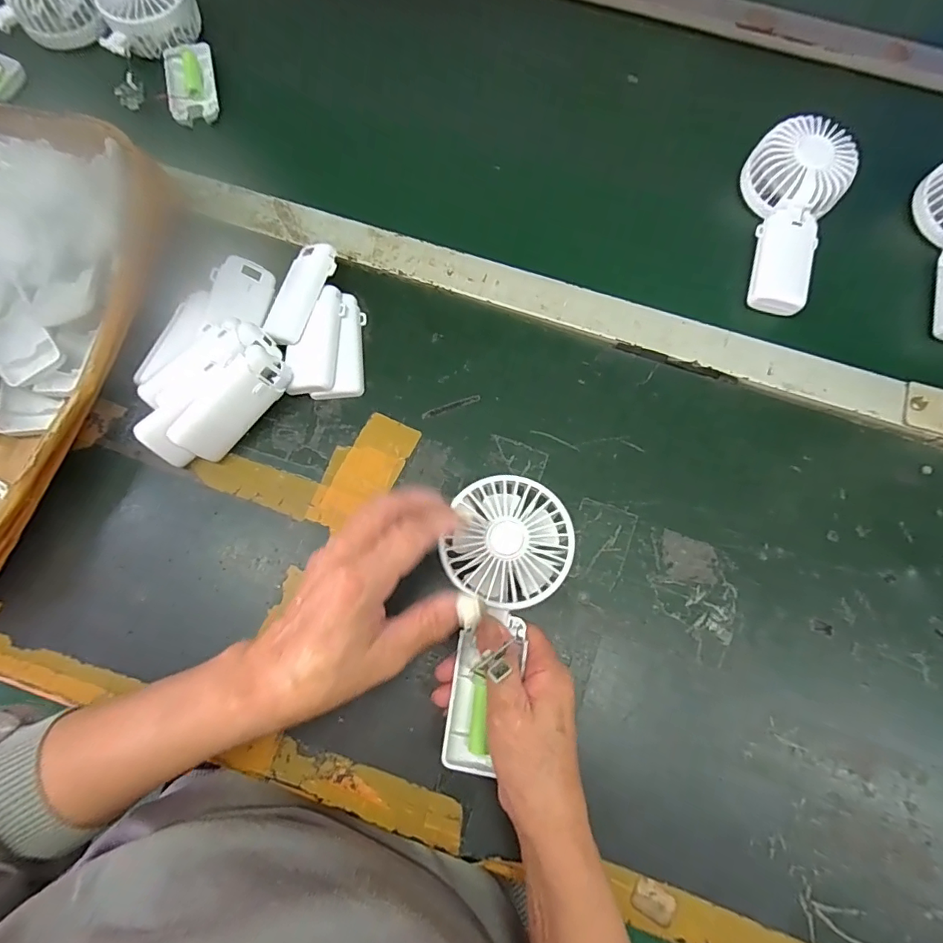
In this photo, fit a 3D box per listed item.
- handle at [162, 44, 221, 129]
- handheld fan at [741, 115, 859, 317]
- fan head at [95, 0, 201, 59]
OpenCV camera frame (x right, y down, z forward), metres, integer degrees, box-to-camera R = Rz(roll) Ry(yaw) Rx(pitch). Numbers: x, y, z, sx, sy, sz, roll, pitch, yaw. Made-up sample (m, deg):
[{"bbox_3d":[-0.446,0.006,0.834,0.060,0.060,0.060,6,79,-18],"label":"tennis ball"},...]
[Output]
[{"bbox_3d":[-0.275,-0.379,0.483,0.045,0.014,0.087,-13,74,-5],"label":"handle"},{"bbox_3d":[0.288,-0.226,0.443,0.080,0.033,0.173,12,86,2],"label":"handheld fan"},{"bbox_3d":[-0.323,-0.461,0.485,0.089,0.044,0.072,-11,74,-5],"label":"fan head"}]

